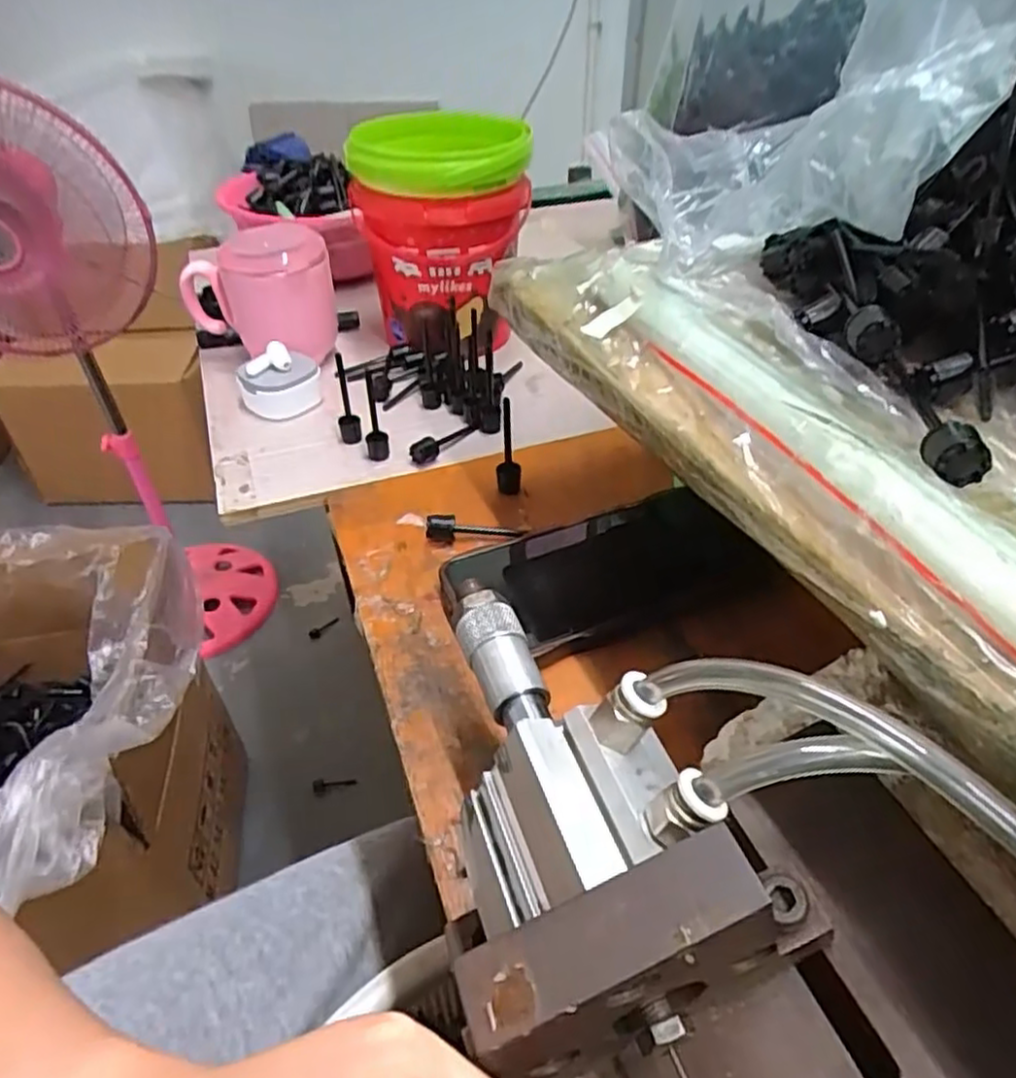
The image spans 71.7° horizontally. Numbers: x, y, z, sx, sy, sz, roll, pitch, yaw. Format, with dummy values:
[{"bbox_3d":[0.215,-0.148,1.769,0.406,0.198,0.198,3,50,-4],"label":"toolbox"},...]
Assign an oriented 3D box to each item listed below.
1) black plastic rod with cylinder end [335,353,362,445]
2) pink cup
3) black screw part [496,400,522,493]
[{"bbox_3d":[-0.108,-0.092,0.468,0.015,0.066,0.015,-11,43,-12],"label":"black plastic rod with cylinder end"},{"bbox_3d":[-0.187,-0.179,0.540,0.102,0.094,0.080,-18,44,-19],"label":"pink cup"},{"bbox_3d":[0.000,-0.055,0.417,0.014,0.060,0.018,-1,41,0],"label":"black screw part"}]

